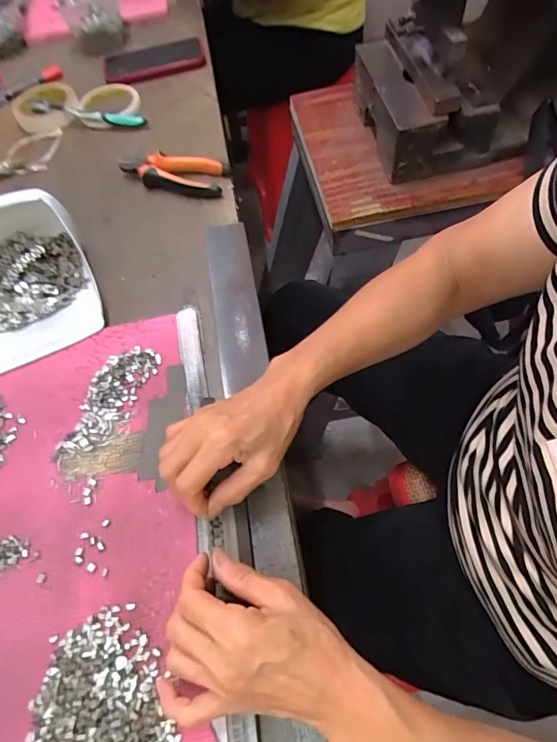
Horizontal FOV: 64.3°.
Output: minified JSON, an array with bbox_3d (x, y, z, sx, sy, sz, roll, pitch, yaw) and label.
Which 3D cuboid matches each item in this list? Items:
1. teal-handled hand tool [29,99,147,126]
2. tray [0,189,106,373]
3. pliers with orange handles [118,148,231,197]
[{"bbox_3d":[-0.293,-0.392,0.679,0.181,0.035,0.016,7,62,8],"label":"teal-handled hand tool"},{"bbox_3d":[-0.290,-0.105,0.475,0.155,0.077,0.178,-22,62,-8],"label":"tray"},{"bbox_3d":[-0.142,-0.262,0.585,0.151,0.026,0.049,13,63,11],"label":"pliers with orange handles"}]

